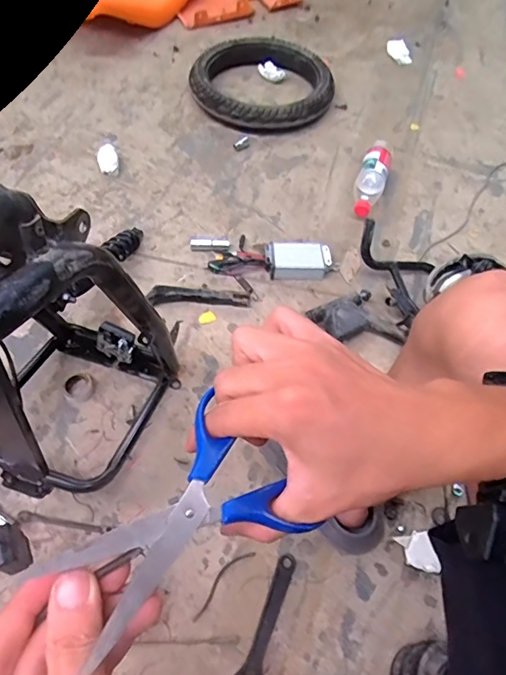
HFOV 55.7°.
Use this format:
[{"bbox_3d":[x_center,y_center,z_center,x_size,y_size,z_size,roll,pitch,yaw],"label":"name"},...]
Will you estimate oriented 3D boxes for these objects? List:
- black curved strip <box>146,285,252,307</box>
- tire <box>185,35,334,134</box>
[{"bbox_3d":[-0.099,-0.075,0.899,0.186,0.024,0.034,1,61,-4],"label":"black curved strip"},{"bbox_3d":[0.022,-0.624,1.179,0.344,0.057,0.292,-8,62,-8],"label":"tire"}]

